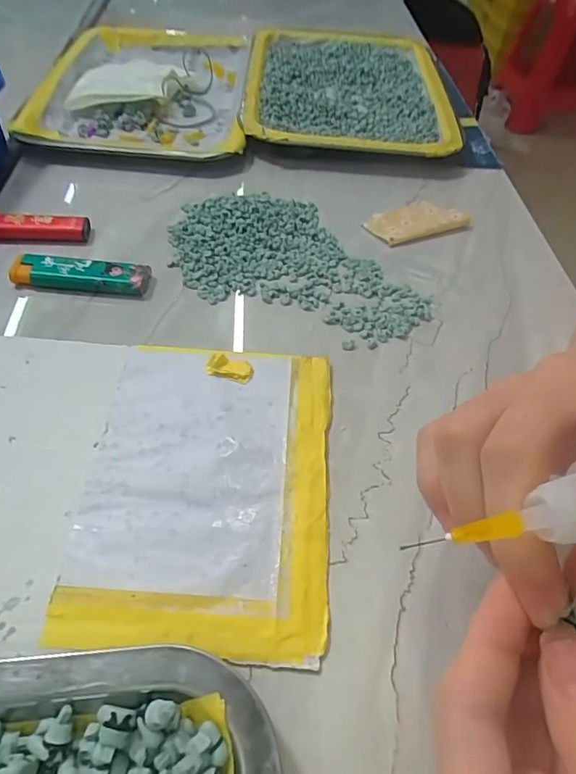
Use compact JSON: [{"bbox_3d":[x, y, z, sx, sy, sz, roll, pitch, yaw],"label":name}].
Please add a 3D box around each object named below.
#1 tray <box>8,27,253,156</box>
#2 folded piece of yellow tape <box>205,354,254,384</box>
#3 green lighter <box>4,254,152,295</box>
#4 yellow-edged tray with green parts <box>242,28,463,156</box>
[{"bbox_3d":[-0.129,-0.286,0.473,0.177,0.022,0.268,2,50,-4],"label":"tray"},{"bbox_3d":[-0.031,-0.011,0.269,0.024,0.007,0.013,12,50,4],"label":"folded piece of yellow tape"},{"bbox_3d":[-0.128,-0.069,0.311,0.084,0.011,0.022,5,50,-2],"label":"green lighter"},{"bbox_3d":[0.058,-0.293,0.492,0.189,0.023,0.275,6,50,-1],"label":"yellow-edged tray with green parts"}]

